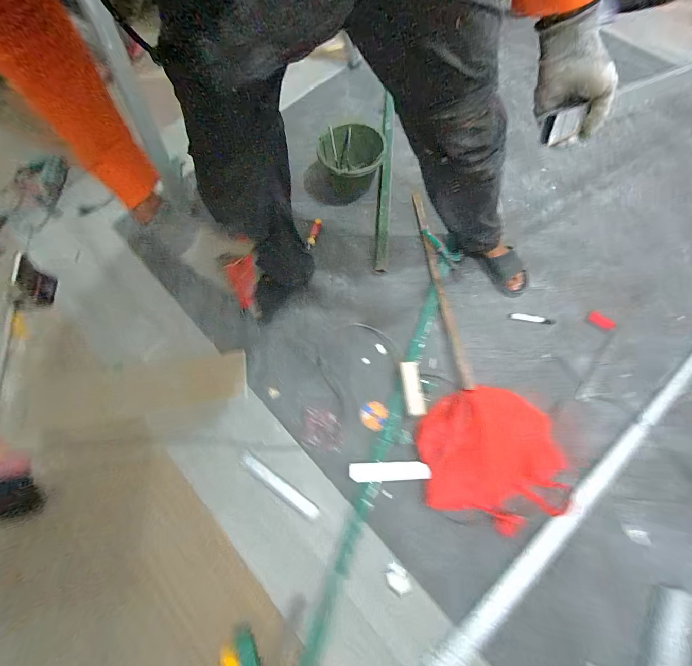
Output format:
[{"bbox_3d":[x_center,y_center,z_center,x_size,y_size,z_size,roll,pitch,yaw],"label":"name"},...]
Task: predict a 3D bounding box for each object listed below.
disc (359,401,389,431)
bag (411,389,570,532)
[{"bbox_3d":[0.084,0.253,0.955,0.083,0.005,0.084,0,70,1],"label":"disc"},{"bbox_3d":[0.413,0.337,0.864,0.400,0.093,0.352,18,71,8],"label":"bag"}]

